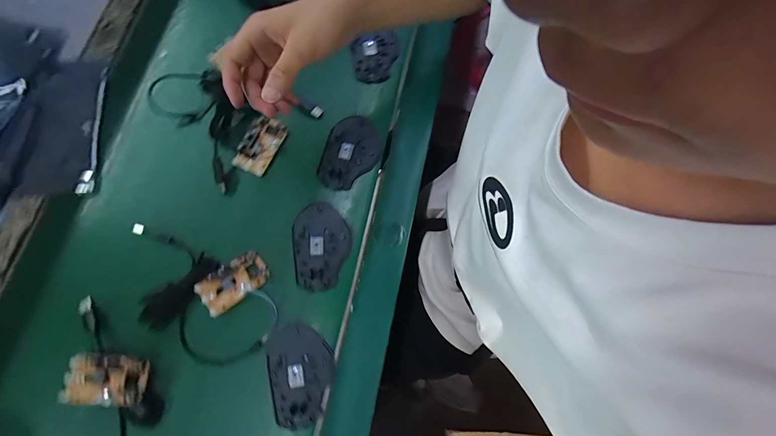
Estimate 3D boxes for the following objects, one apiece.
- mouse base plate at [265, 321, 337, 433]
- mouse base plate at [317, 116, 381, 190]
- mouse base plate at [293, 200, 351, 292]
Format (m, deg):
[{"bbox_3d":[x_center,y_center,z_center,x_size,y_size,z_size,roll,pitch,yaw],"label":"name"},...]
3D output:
[{"bbox_3d":[-0.100,0.180,0.404,0.072,0.006,0.109,-11,77,-6],"label":"mouse base plate"},{"bbox_3d":[-0.049,-0.089,0.470,0.069,0.009,0.109,15,76,0],"label":"mouse base plate"},{"bbox_3d":[-0.084,0.035,0.441,0.070,0.004,0.109,-6,77,-5],"label":"mouse base plate"}]

